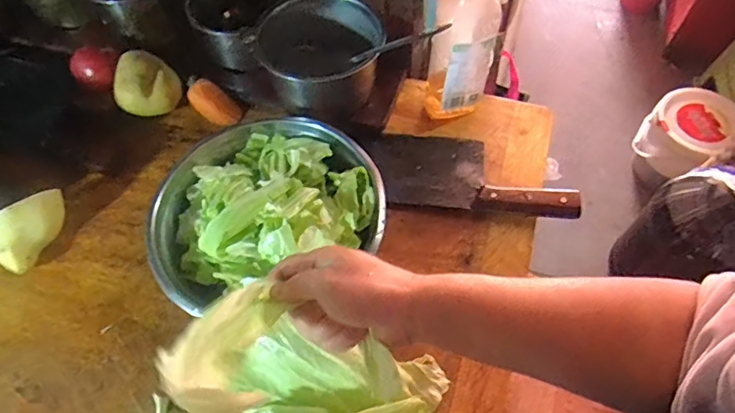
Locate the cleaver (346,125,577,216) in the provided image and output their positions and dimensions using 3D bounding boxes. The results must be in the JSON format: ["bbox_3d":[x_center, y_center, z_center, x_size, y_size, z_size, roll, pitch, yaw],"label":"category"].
[{"bbox_3d":[0.109,-0.044,0.607,0.263,0.031,0.099,9,60,7],"label":"cleaver"}]

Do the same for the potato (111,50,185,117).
[{"bbox_3d":[-0.282,-0.151,0.658,0.077,0.069,0.077,-27,63,-14],"label":"potato"}]

